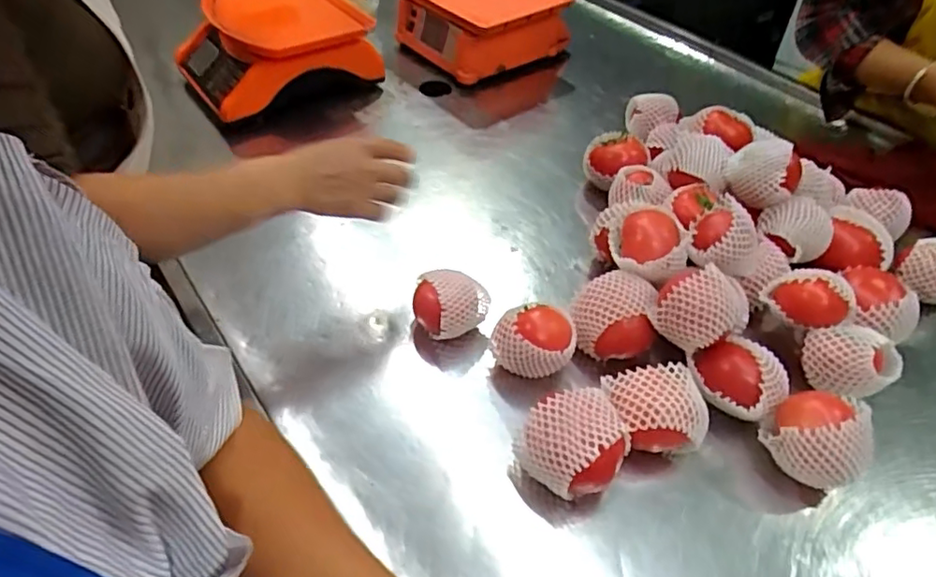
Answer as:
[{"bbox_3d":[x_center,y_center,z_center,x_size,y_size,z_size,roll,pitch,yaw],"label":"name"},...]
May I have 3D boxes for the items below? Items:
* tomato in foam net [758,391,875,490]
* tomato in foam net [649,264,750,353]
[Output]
[{"bbox_3d":[0.327,0.139,0.564,0.087,0.076,0.081,27,50,22],"label":"tomato in foam net"},{"bbox_3d":[0.238,0.020,0.611,0.074,0.070,0.071,1,45,-1],"label":"tomato in foam net"}]

